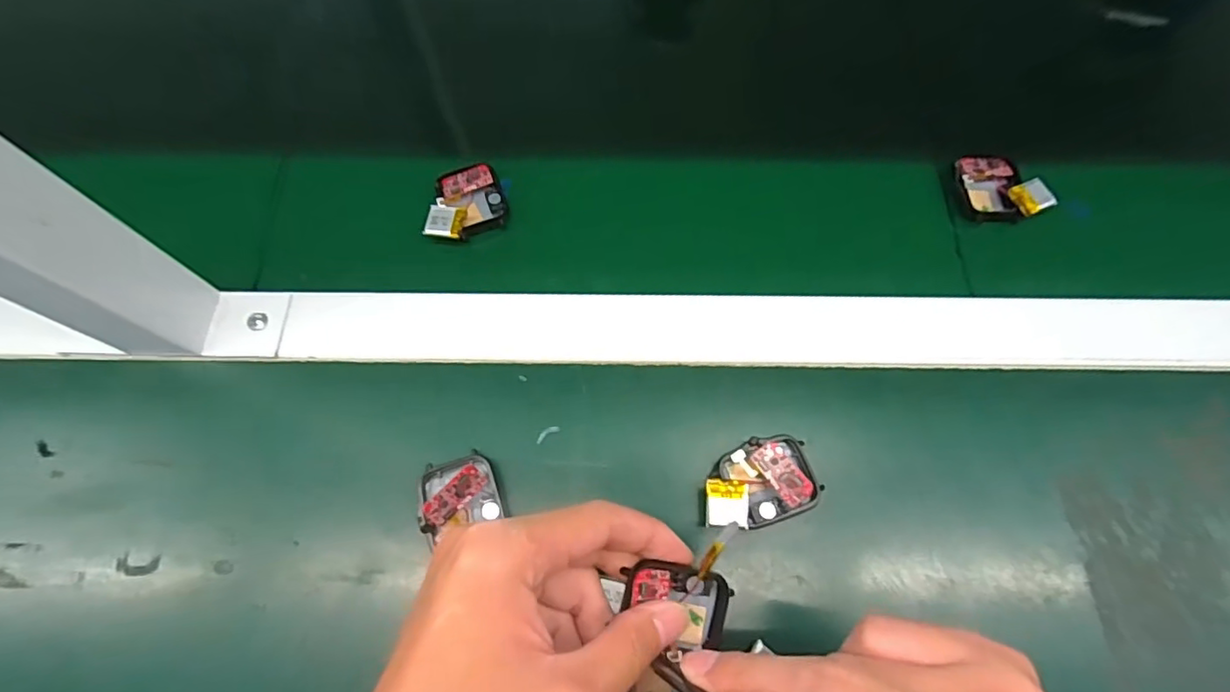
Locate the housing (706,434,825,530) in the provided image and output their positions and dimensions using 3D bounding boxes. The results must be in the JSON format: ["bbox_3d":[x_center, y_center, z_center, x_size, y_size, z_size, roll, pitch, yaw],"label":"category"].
[{"bbox_3d":[0.069,0.066,0.275,0.057,0.015,0.038,-16,70,-5],"label":"housing"}]

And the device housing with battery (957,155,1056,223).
[{"bbox_3d":[0.229,-0.094,0.345,0.041,0.017,0.048,-20,71,-7],"label":"device housing with battery"}]

